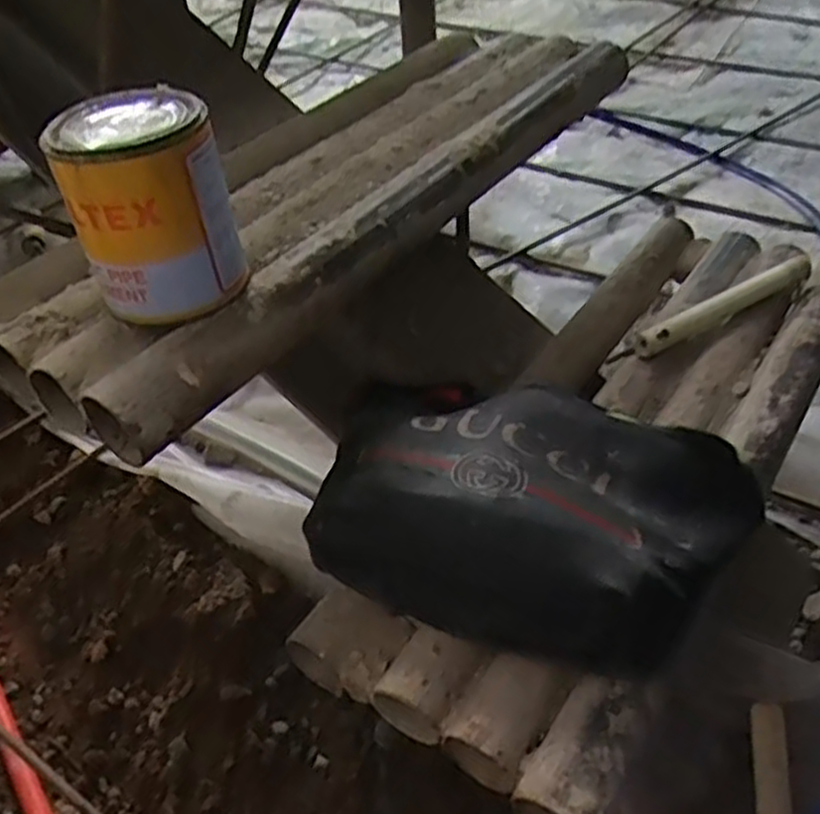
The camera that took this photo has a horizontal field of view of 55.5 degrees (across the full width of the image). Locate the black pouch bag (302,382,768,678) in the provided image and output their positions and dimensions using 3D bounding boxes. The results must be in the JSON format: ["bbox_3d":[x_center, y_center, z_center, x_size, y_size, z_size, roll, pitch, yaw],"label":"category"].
[{"bbox_3d":[0.067,0.049,0.479,0.262,0.067,0.181,16,48,21],"label":"black pouch bag"}]

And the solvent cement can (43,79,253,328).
[{"bbox_3d":[-0.142,-0.111,0.427,0.083,0.096,0.082,-3,44,3],"label":"solvent cement can"}]

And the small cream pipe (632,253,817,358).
[{"bbox_3d":[0.267,-0.088,0.652,0.184,0.026,0.022,-25,47,-20],"label":"small cream pipe"}]

